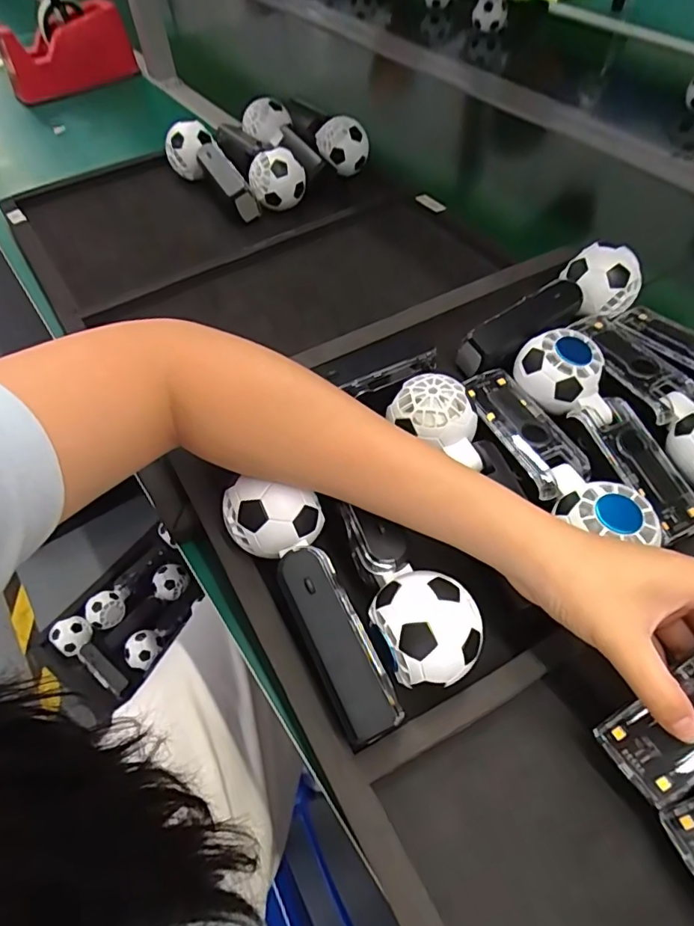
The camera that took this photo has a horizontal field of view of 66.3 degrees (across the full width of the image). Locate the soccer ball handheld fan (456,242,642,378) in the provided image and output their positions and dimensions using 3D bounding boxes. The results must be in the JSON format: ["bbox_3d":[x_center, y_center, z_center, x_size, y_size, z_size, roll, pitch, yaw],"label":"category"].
[{"bbox_3d":[0.167,-0.127,0.427,0.163,0.044,0.053,-28,58,-21],"label":"soccer ball handheld fan"}]

